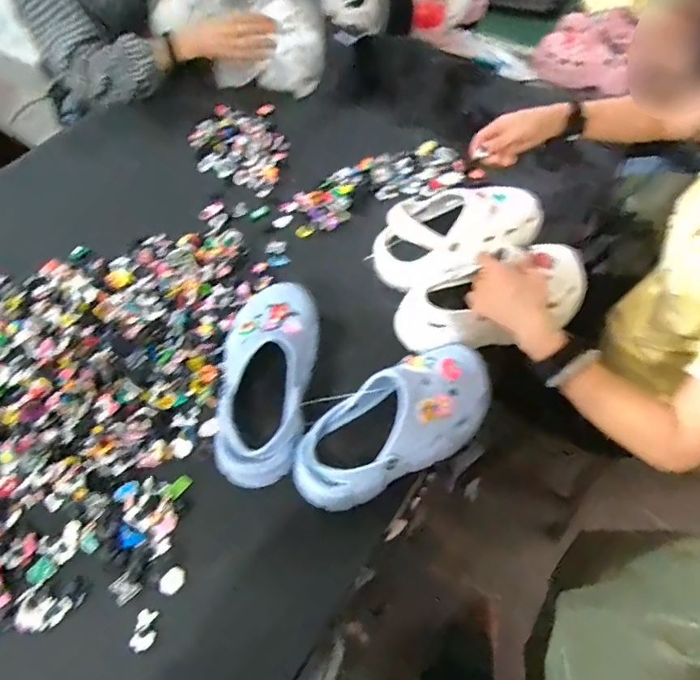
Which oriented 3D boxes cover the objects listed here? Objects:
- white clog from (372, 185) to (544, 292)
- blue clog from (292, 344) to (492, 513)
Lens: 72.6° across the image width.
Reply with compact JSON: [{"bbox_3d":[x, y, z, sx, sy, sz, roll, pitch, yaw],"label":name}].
[{"bbox_3d":[0.156,-0.157,0.723,0.248,0.089,0.111,-21,61,-11],"label":"white clog"},{"bbox_3d":[0.057,0.097,0.547,0.253,0.081,0.104,-31,63,-16],"label":"blue clog"}]

